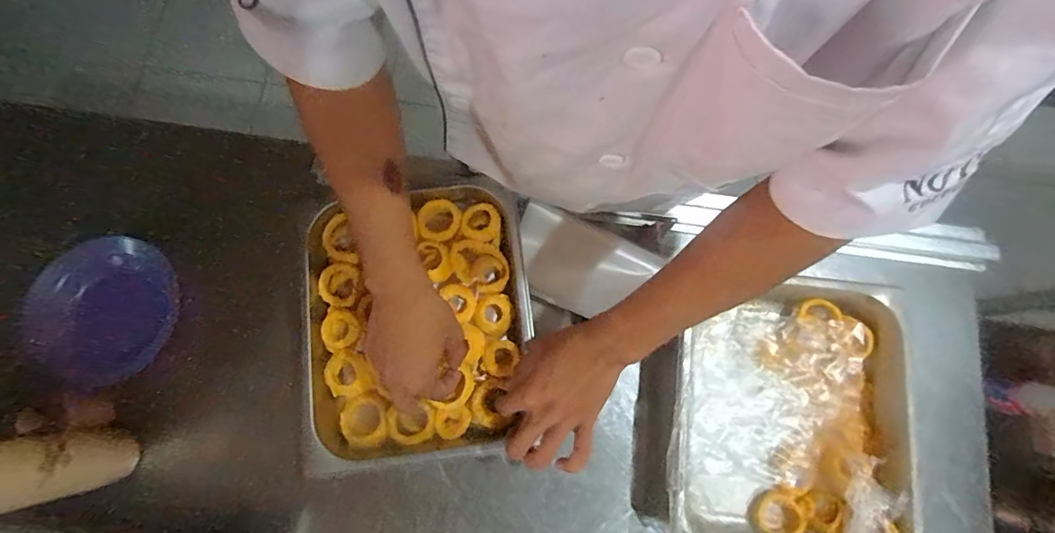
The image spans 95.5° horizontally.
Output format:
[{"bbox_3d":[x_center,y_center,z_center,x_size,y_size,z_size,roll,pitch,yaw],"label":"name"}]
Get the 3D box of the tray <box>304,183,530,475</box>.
[{"bbox_3d":[-0.133,0.062,0.570,0.261,0.048,0.313,-8,77,-1],"label":"tray"}]

